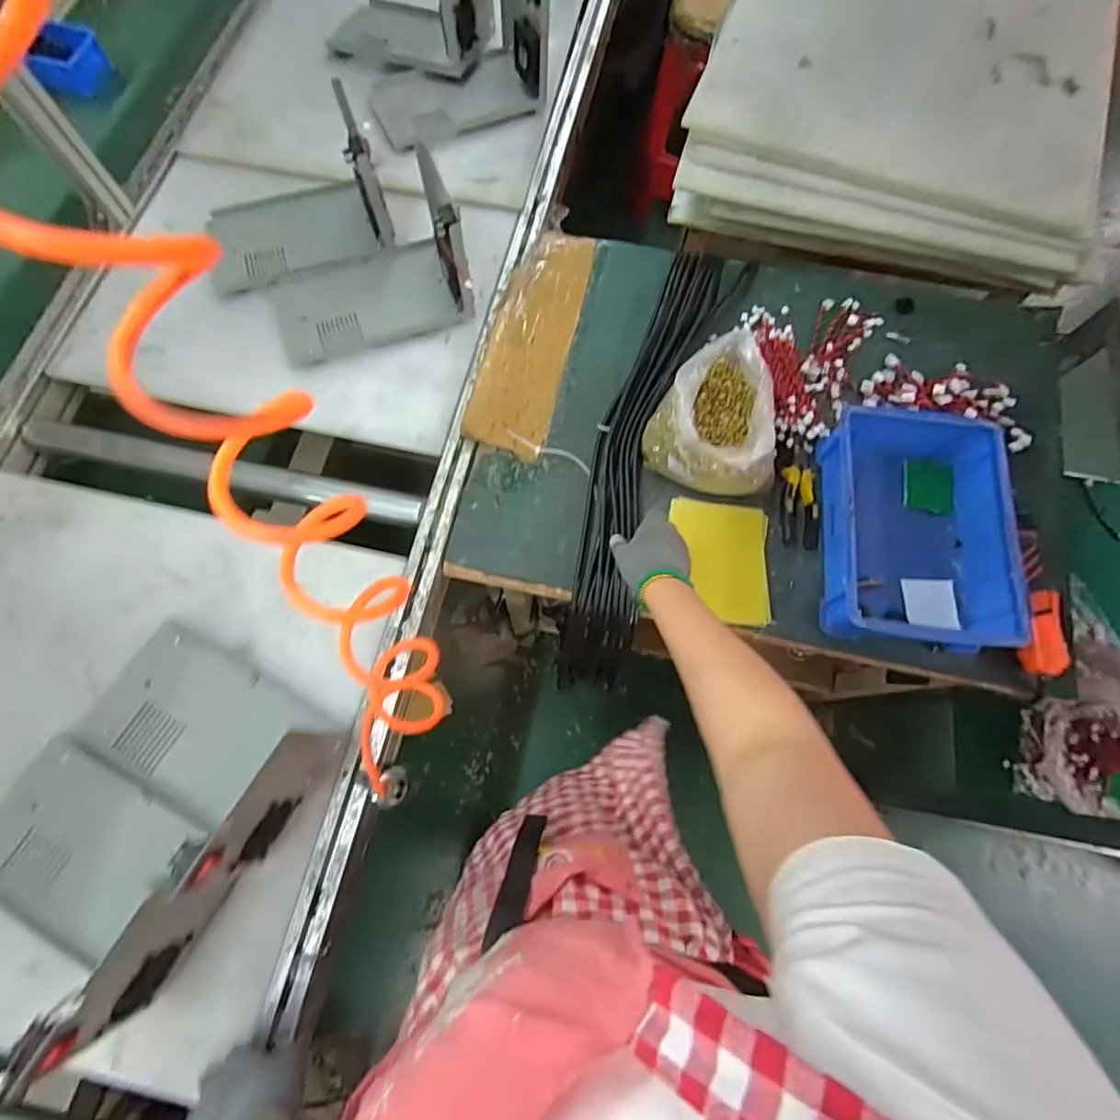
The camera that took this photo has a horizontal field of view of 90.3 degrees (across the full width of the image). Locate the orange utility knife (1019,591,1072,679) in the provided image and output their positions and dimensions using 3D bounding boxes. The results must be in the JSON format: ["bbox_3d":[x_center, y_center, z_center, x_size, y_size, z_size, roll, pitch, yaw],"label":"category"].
[{"bbox_3d":[0.610,0.090,0.700,0.043,0.025,0.108,16,72,4],"label":"orange utility knife"}]

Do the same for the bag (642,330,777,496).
[{"bbox_3d":[0.202,-0.166,0.718,0.146,0.137,0.163,-27,74,-10],"label":"bag"}]

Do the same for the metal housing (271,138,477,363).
[{"bbox_3d":[-0.281,-0.420,0.787,0.289,0.152,0.174,-14,72,-6],"label":"metal housing"}]

